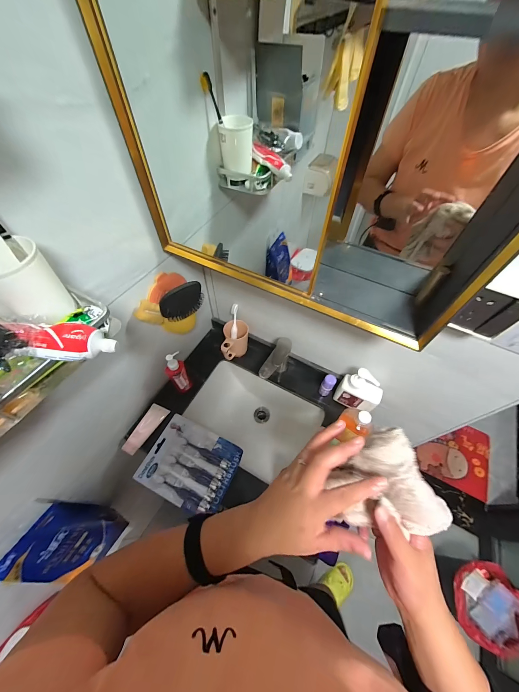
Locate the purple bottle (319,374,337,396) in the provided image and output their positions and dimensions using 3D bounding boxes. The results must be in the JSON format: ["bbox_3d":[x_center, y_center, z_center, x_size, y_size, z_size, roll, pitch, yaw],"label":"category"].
[{"bbox_3d":[0.206,0.121,0.770,0.034,0.097,0.025,31,60,17],"label":"purple bottle"}]

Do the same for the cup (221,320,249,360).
[{"bbox_3d":[-0.078,-0.011,0.840,0.077,0.107,0.106,4,56,1],"label":"cup"}]

